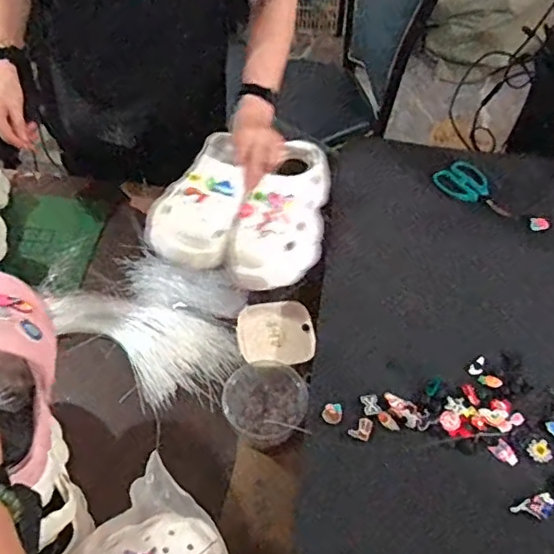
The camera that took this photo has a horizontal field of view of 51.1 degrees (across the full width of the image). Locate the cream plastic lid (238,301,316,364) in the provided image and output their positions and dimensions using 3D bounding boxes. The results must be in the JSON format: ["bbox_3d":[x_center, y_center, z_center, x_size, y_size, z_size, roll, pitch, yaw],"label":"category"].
[{"bbox_3d":[-0.001,0.083,0.870,0.110,0.017,0.112,-4,52,-4],"label":"cream plastic lid"}]

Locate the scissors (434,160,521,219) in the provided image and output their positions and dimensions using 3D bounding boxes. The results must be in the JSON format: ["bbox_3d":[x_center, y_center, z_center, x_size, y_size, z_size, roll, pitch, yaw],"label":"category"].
[{"bbox_3d":[0.335,-0.138,0.984,0.072,0.008,0.147,-31,62,1],"label":"scissors"}]

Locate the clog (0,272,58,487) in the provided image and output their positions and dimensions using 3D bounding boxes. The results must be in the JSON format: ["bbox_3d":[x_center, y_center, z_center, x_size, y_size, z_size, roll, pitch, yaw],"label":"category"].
[{"bbox_3d":[-0.279,0.088,0.593,0.099,0.113,0.245,-20,60,-15],"label":"clog"}]

